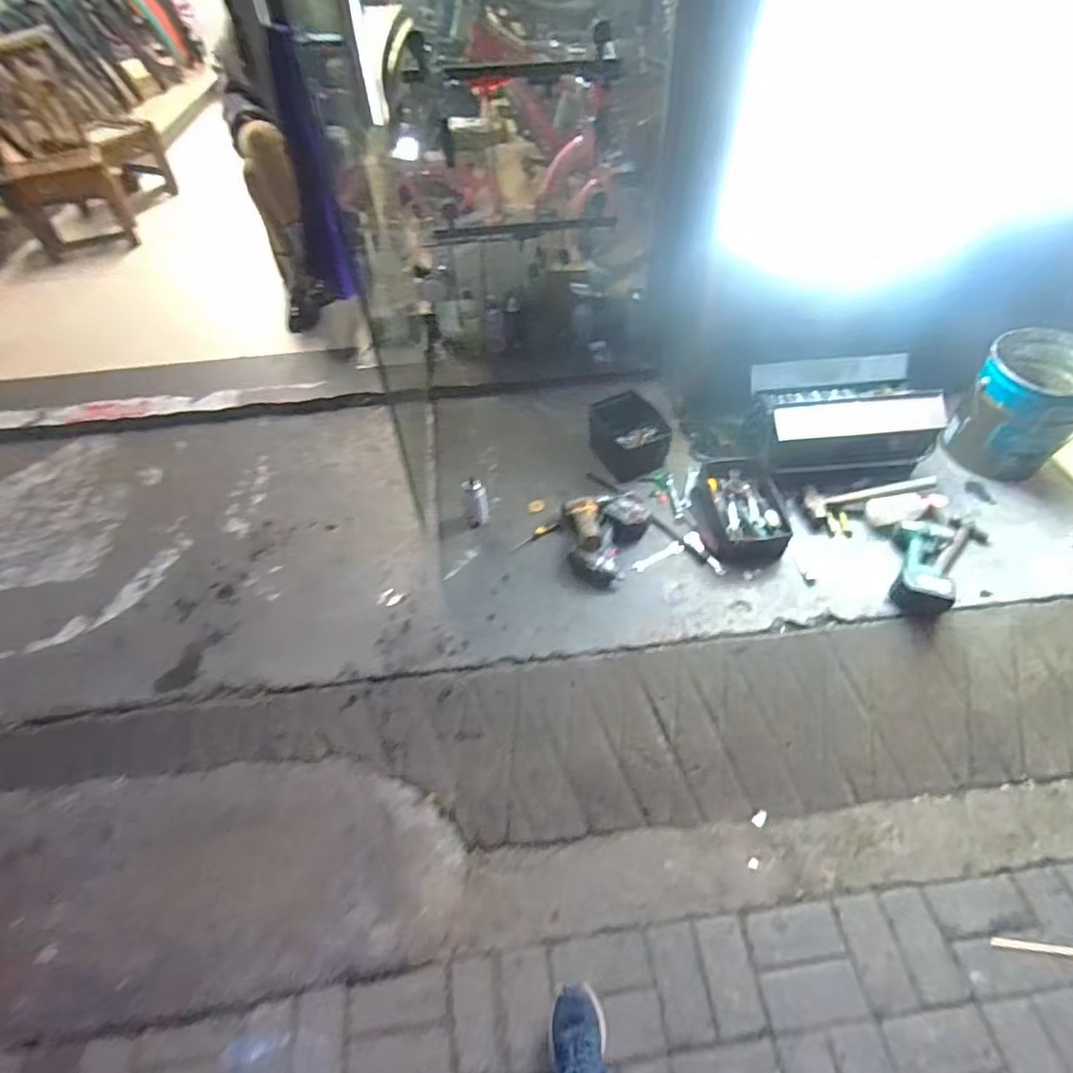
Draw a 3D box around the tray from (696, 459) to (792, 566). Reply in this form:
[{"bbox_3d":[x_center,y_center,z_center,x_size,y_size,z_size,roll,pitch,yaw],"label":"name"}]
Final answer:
[{"bbox_3d":[0.552,-0.076,1.612,0.217,0.106,0.340,-4,49,-1],"label":"tray"}]

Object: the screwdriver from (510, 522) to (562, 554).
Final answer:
[{"bbox_3d":[-0.005,0.002,1.606,0.156,0.028,0.033,-23,52,-16],"label":"screwdriver"}]

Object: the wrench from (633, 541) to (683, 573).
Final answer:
[{"bbox_3d":[0.330,0.053,1.567,0.152,0.010,0.041,-24,52,-17],"label":"wrench"}]

